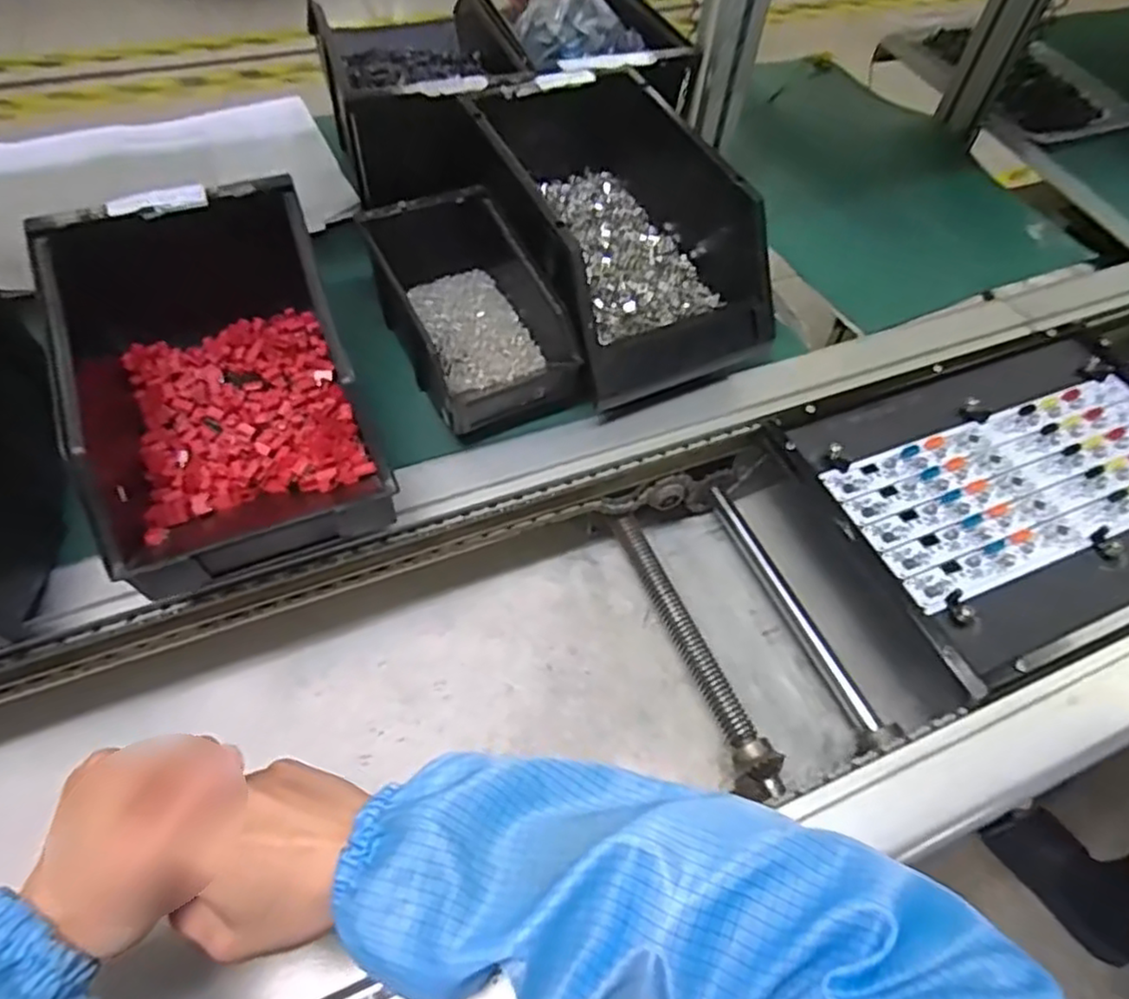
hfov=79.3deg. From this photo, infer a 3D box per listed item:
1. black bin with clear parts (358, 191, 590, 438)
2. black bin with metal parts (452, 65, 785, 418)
[{"bbox_3d":[-0.067,-0.143,0.507,0.111,0.079,0.177,-20,59,-19],"label":"black bin with clear parts"},{"bbox_3d":[0.041,-0.210,0.538,0.171,0.120,0.258,-21,60,-18],"label":"black bin with metal parts"}]

